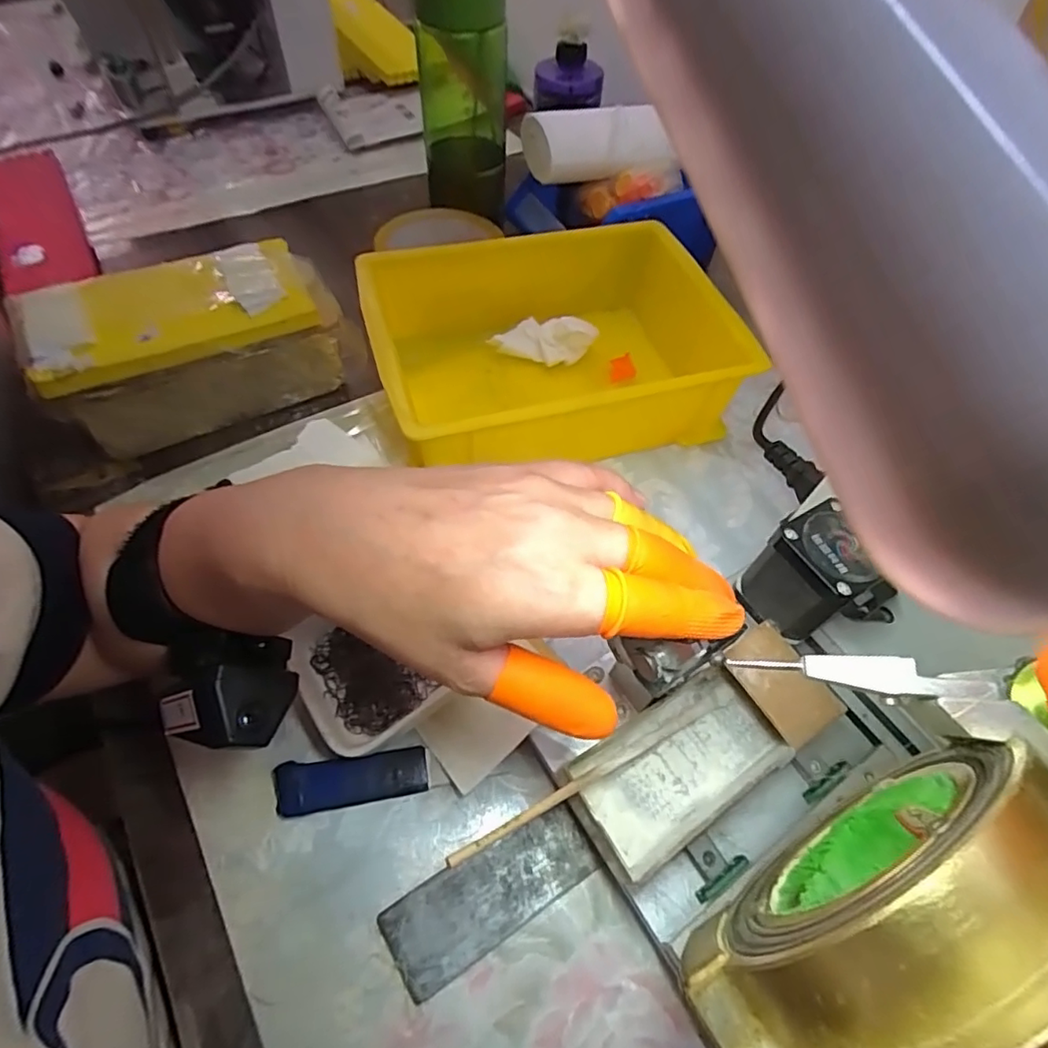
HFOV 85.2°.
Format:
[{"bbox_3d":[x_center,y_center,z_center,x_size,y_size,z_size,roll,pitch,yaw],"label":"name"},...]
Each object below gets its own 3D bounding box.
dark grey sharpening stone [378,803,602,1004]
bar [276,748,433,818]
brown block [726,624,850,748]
[{"bbox_3d":[-0.013,0.169,0.262,0.097,0.008,0.037,-25,62,-19],"label":"dark grey sharpening stone"},{"bbox_3d":[-0.086,0.129,0.285,0.072,0.012,0.023,-5,58,-7],"label":"bar"},{"bbox_3d":[0.122,0.075,0.269,0.037,0.009,0.051,-31,70,-19],"label":"brown block"}]

